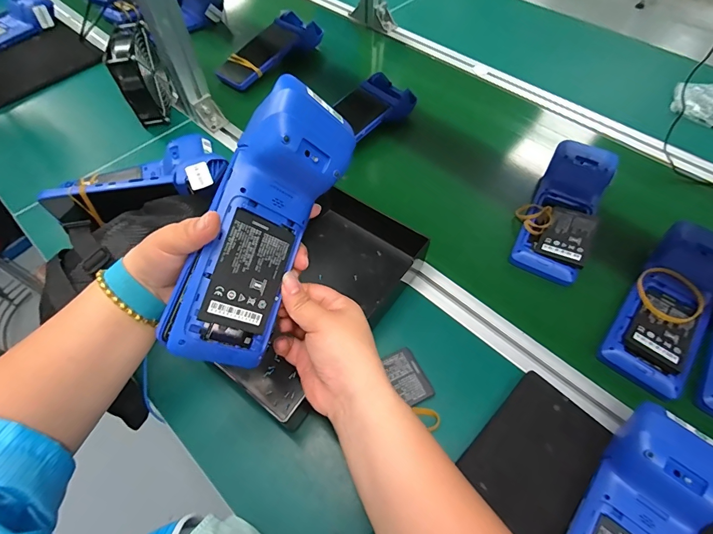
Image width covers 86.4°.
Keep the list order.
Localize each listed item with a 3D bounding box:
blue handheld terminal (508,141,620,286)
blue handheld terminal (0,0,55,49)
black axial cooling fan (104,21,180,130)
[{"bbox_3d":[0.283,-0.082,0.515,0.081,0.051,0.215,26,62,17],"label":"blue handheld terminal"},{"bbox_3d":[-0.725,-0.485,0.777,0.059,0.061,0.221,34,65,21],"label":"blue handheld terminal"},{"bbox_3d":[-0.349,-0.312,0.621,0.048,0.122,0.100,-4,58,-1],"label":"black axial cooling fan"}]

